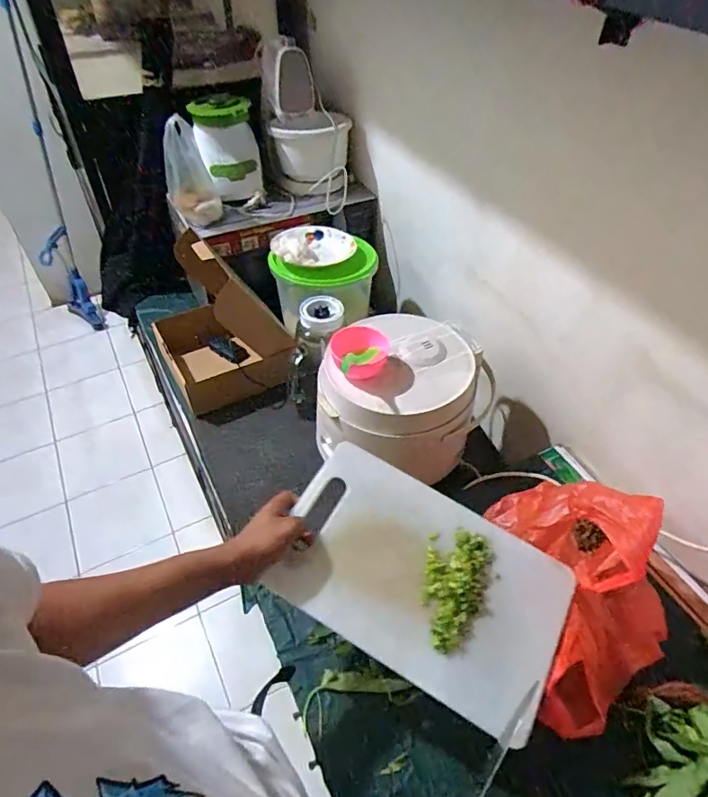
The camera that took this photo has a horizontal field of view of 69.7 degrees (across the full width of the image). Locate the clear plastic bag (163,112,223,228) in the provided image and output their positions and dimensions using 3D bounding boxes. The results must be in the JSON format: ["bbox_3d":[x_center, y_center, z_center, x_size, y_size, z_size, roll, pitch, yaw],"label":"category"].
[{"bbox_3d":[-0.365,-0.491,1.132,0.109,0.206,0.103,-14,50,-12],"label":"clear plastic bag"}]

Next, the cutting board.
[{"bbox_3d":[0.081,0.224,0.650,0.357,0.016,0.224,28,59,14],"label":"cutting board"}]

